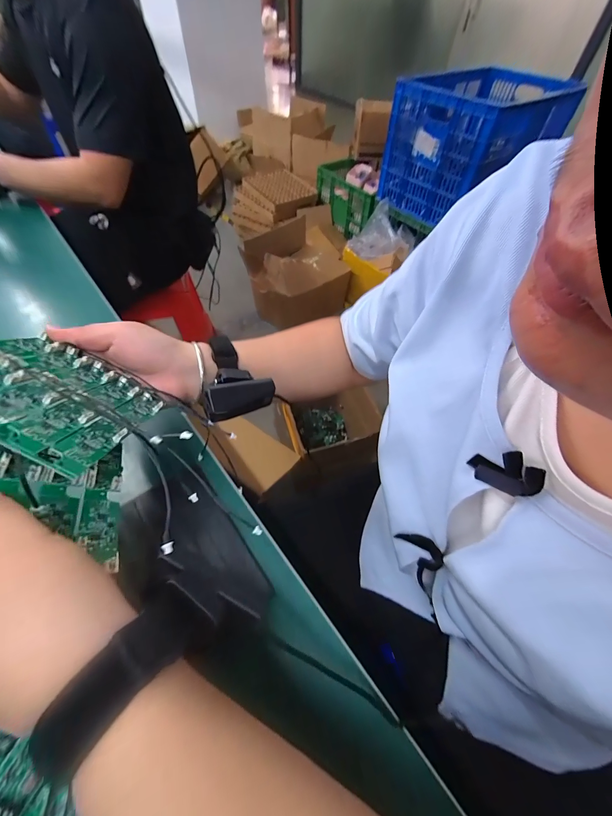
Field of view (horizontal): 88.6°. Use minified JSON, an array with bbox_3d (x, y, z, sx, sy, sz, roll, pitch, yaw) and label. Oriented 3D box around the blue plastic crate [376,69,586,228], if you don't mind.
[{"bbox_3d":[0.684,-1.089,1.321,0.575,0.392,0.448,-27,60,-20],"label":"blue plastic crate"}]

